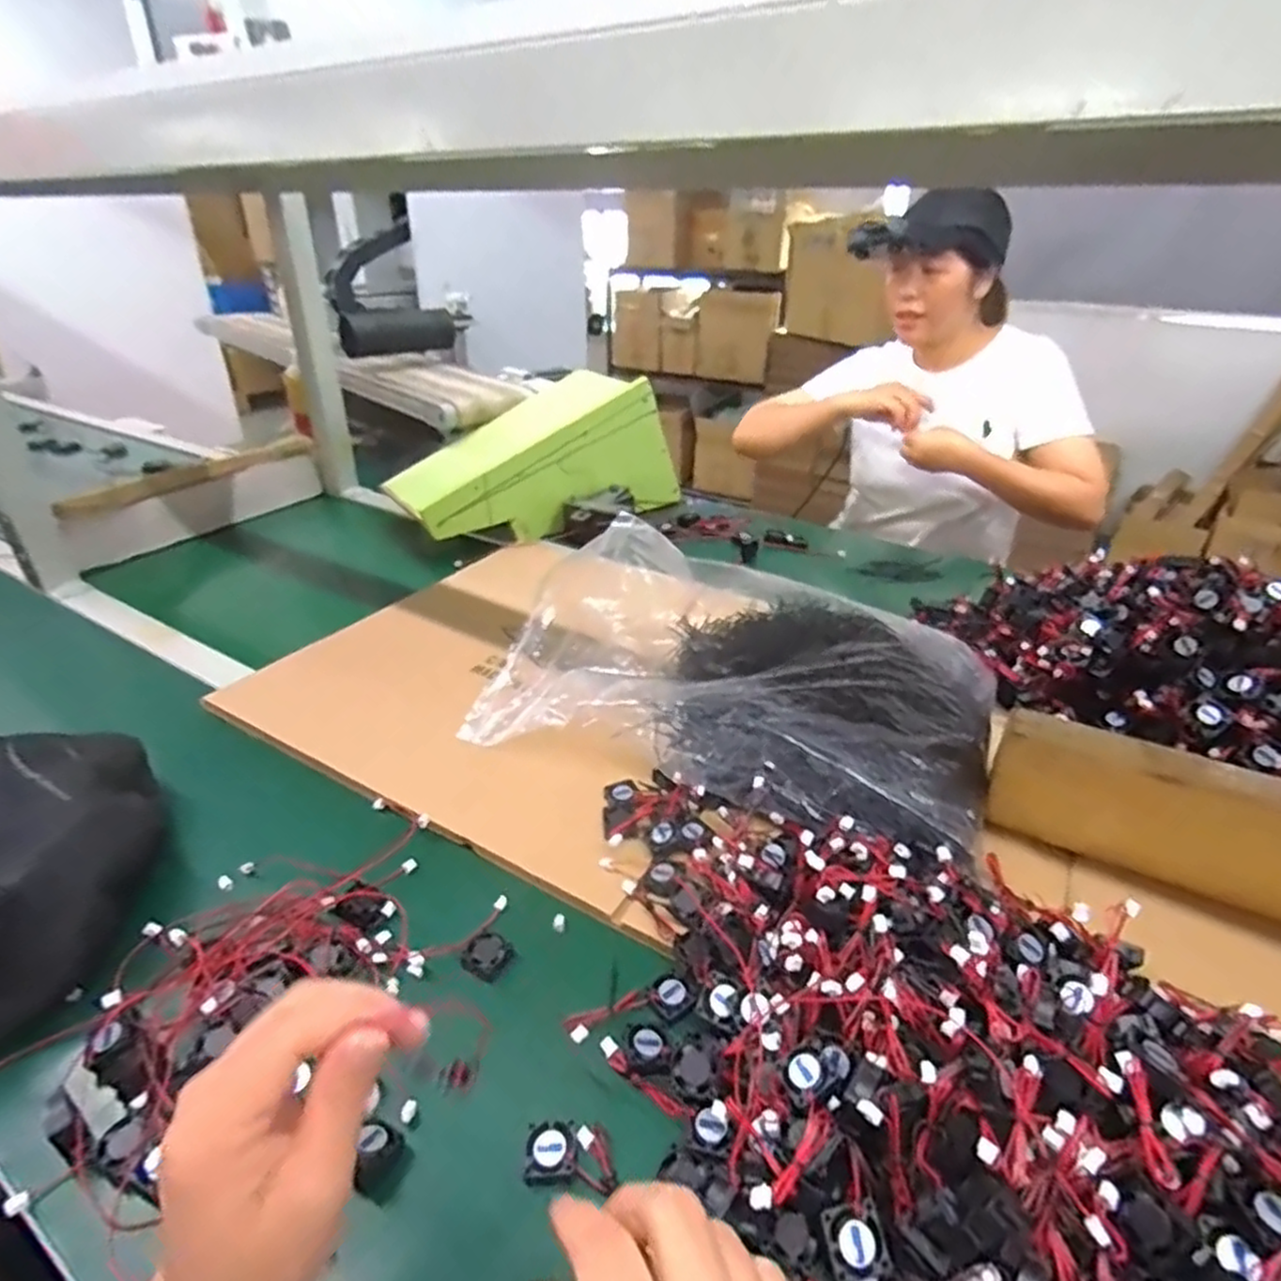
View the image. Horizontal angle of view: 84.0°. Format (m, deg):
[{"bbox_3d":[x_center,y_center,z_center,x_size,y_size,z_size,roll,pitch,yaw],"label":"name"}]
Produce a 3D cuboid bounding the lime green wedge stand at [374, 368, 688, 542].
[{"bbox_3d":[-0.178,-0.299,1.136,0.408,0.176,0.242,-20,36,-31],"label":"lime green wedge stand"}]

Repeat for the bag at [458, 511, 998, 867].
[{"bbox_3d":[0.100,0.007,0.670,0.432,0.091,0.328,14,33,21],"label":"bag"}]

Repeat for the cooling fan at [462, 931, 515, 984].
[{"bbox_3d":[-0.100,0.208,0.467,0.026,0.016,0.027,1,30,0],"label":"cooling fan"}]

